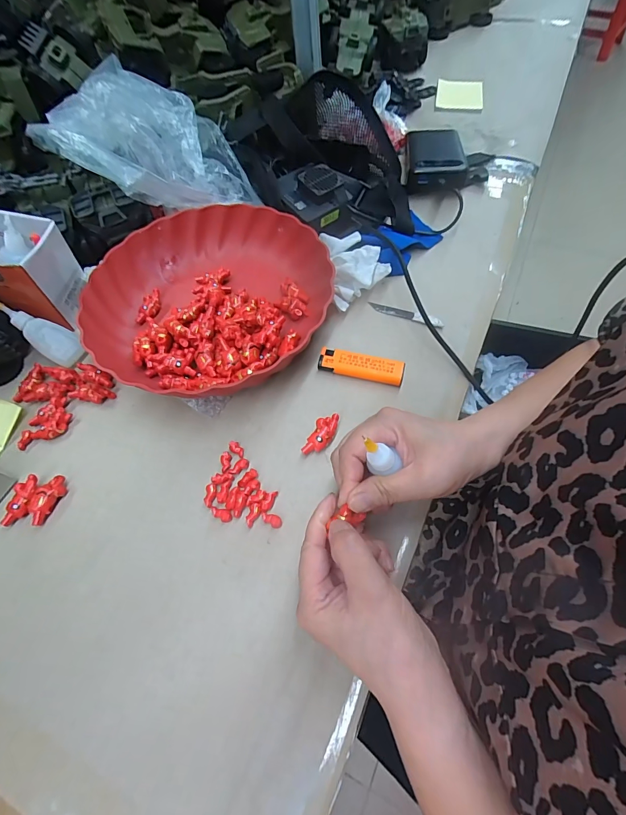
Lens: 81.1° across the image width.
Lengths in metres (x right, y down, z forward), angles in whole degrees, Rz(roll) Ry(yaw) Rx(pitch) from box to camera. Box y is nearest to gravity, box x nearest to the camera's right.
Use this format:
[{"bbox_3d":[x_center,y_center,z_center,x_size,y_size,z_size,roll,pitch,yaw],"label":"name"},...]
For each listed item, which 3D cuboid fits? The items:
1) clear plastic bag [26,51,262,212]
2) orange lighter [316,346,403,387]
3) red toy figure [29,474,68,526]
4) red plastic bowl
[{"bbox_3d":[-0.200,-0.293,0.399,0.249,0.093,0.097,2,63,8],"label":"clear plastic bag"},{"bbox_3d":[0.046,-0.038,0.352,0.080,0.016,0.020,13,63,9],"label":"orange lighter"},{"bbox_3d":[-0.226,0.077,0.309,0.018,0.010,0.041,18,64,12],"label":"red toy figure"},{"bbox_3d":[-0.108,-0.112,0.377,0.232,0.048,0.239,-1,62,2],"label":"red plastic bowl"}]

